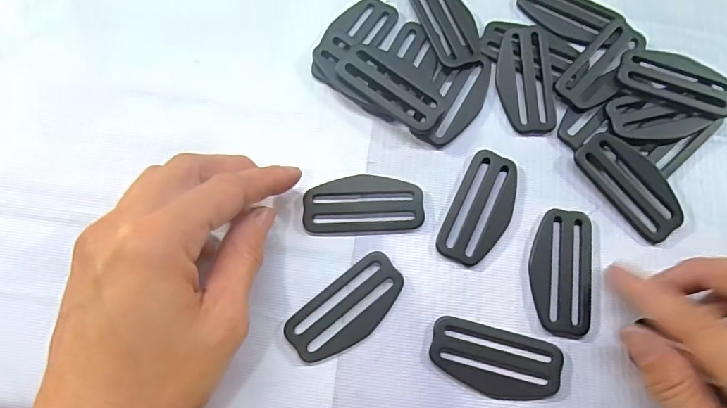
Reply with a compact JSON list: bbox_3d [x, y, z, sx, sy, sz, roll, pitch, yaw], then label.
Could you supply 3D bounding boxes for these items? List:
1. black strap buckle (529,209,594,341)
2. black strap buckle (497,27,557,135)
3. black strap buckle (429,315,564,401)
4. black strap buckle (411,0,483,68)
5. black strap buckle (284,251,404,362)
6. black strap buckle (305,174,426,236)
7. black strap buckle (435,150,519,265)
[{"bbox_3d":[0.096,0.032,0.214,0.030,0.004,0.060,4,75,1],"label":"black strap buckle"},{"bbox_3d":[0.086,-0.066,0.236,0.028,0.006,0.057,-4,75,-1],"label":"black strap buckle"},{"bbox_3d":[0.060,0.072,0.203,0.059,0.004,0.029,14,75,4],"label":"black strap buckle"},{"bbox_3d":[0.047,-0.101,0.246,0.028,0.006,0.058,-18,75,-5],"label":"black strap buckle"},{"bbox_3d":[-0.007,0.050,0.209,0.059,0.004,0.029,-39,78,-10],"label":"black strap buckle"},{"bbox_3d":[0.000,0.000,0.222,0.059,0.004,0.029,-4,75,-1],"label":"black strap buckle"},{"bbox_3d":[0.059,0.002,0.221,0.030,0.004,0.058,25,76,7],"label":"black strap buckle"}]

